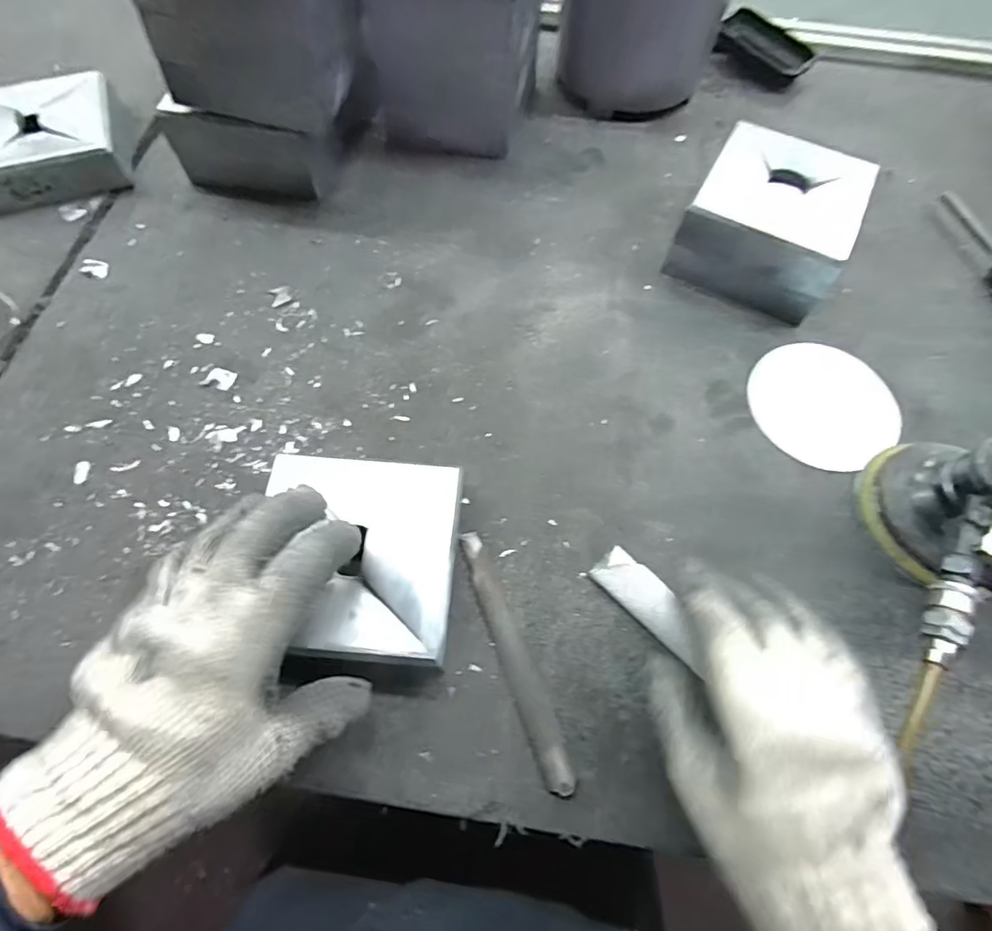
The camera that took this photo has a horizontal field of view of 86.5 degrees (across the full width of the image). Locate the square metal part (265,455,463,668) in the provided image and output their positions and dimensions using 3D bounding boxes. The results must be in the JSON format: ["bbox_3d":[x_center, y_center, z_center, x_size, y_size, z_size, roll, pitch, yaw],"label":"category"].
[{"bbox_3d":[-0.086,0.055,0.333,0.117,0.020,0.125,5,66,0],"label":"square metal part"}]

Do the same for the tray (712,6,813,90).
[{"bbox_3d":[0.308,-0.478,0.607,0.108,0.034,0.043,37,69,13],"label":"tray"}]

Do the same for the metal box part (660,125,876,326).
[{"bbox_3d":[0.237,-0.216,0.464,0.132,0.073,0.132,26,67,9],"label":"metal box part"}]

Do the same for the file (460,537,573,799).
[{"bbox_3d":[0.011,0.121,0.341,0.017,0.005,0.165,-19,68,-10],"label":"file"}]

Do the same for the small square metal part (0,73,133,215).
[{"bbox_3d":[-0.430,-0.312,0.503,0.126,0.035,0.136,-17,68,-10],"label":"small square metal part"}]

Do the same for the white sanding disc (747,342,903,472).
[{"bbox_3d":[0.269,-0.052,0.434,0.110,0.006,0.114,1,66,-2],"label":"white sanding disc"}]

